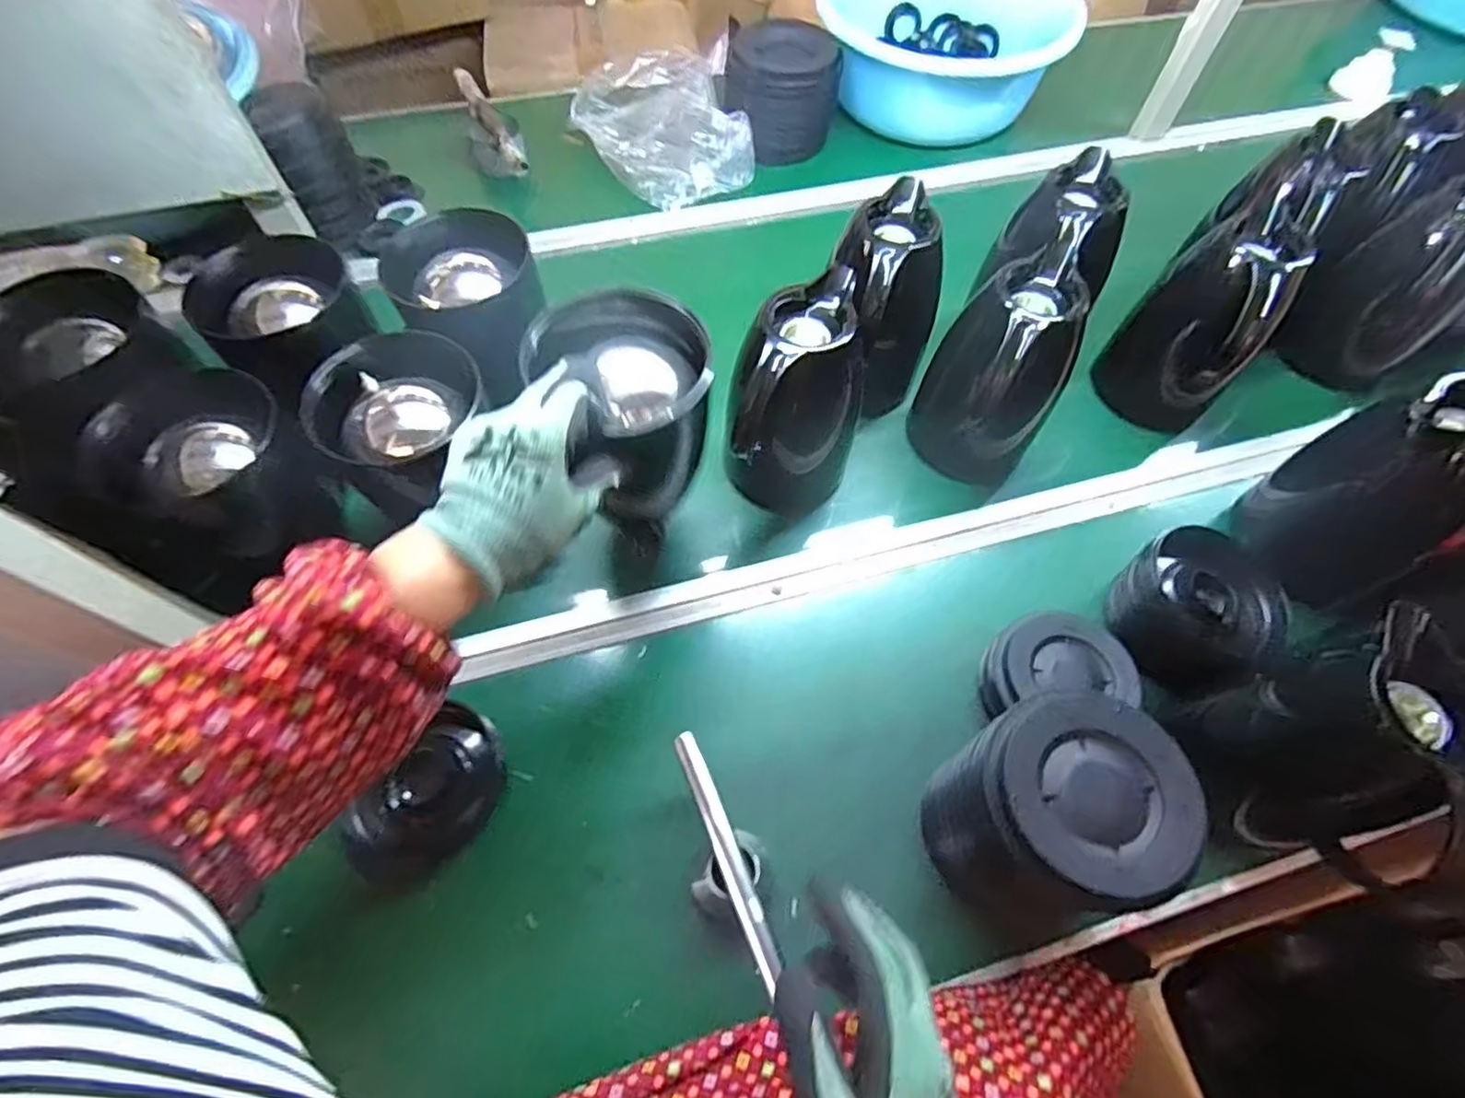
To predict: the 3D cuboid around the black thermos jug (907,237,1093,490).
[{"bbox_3d":[0.255,-0.163,0.635,0.119,0.199,0.114,0,61,0],"label":"black thermos jug"}]

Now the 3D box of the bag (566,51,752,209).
[{"bbox_3d":[-0.097,-0.610,0.941,0.205,0.075,0.283,-27,64,-15],"label":"bag"}]

